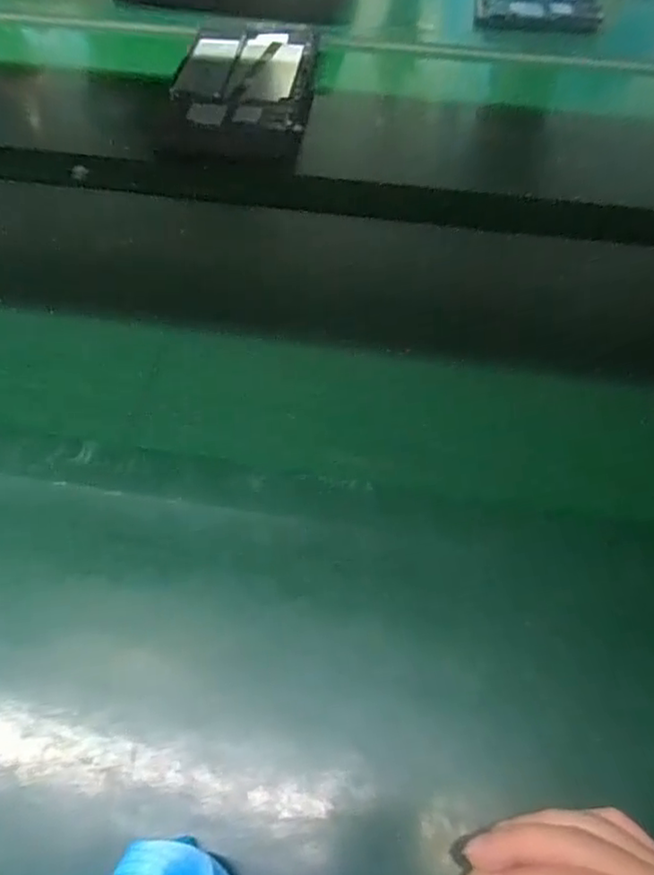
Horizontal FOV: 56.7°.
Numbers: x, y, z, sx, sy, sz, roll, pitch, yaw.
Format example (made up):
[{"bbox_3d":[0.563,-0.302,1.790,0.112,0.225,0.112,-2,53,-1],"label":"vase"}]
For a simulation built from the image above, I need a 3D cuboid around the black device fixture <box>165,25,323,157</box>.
[{"bbox_3d":[-0.100,-0.417,0.732,0.163,0.064,0.216,5,57,3],"label":"black device fixture"}]

